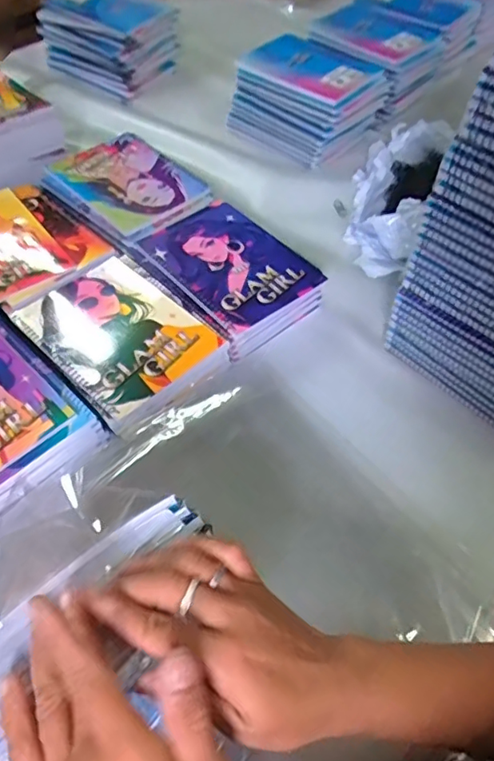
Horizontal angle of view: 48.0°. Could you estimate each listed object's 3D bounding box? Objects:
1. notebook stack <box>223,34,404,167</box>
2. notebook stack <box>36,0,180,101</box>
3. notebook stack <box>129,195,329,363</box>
[{"bbox_3d":[0.106,-0.471,0.937,0.210,0.120,0.193,35,58,20],"label":"notebook stack"},{"bbox_3d":[-0.259,-0.652,1.045,0.214,0.119,0.189,26,57,16],"label":"notebook stack"},{"bbox_3d":[-0.025,-0.132,0.699,0.158,0.066,0.228,-36,63,-27],"label":"notebook stack"}]

